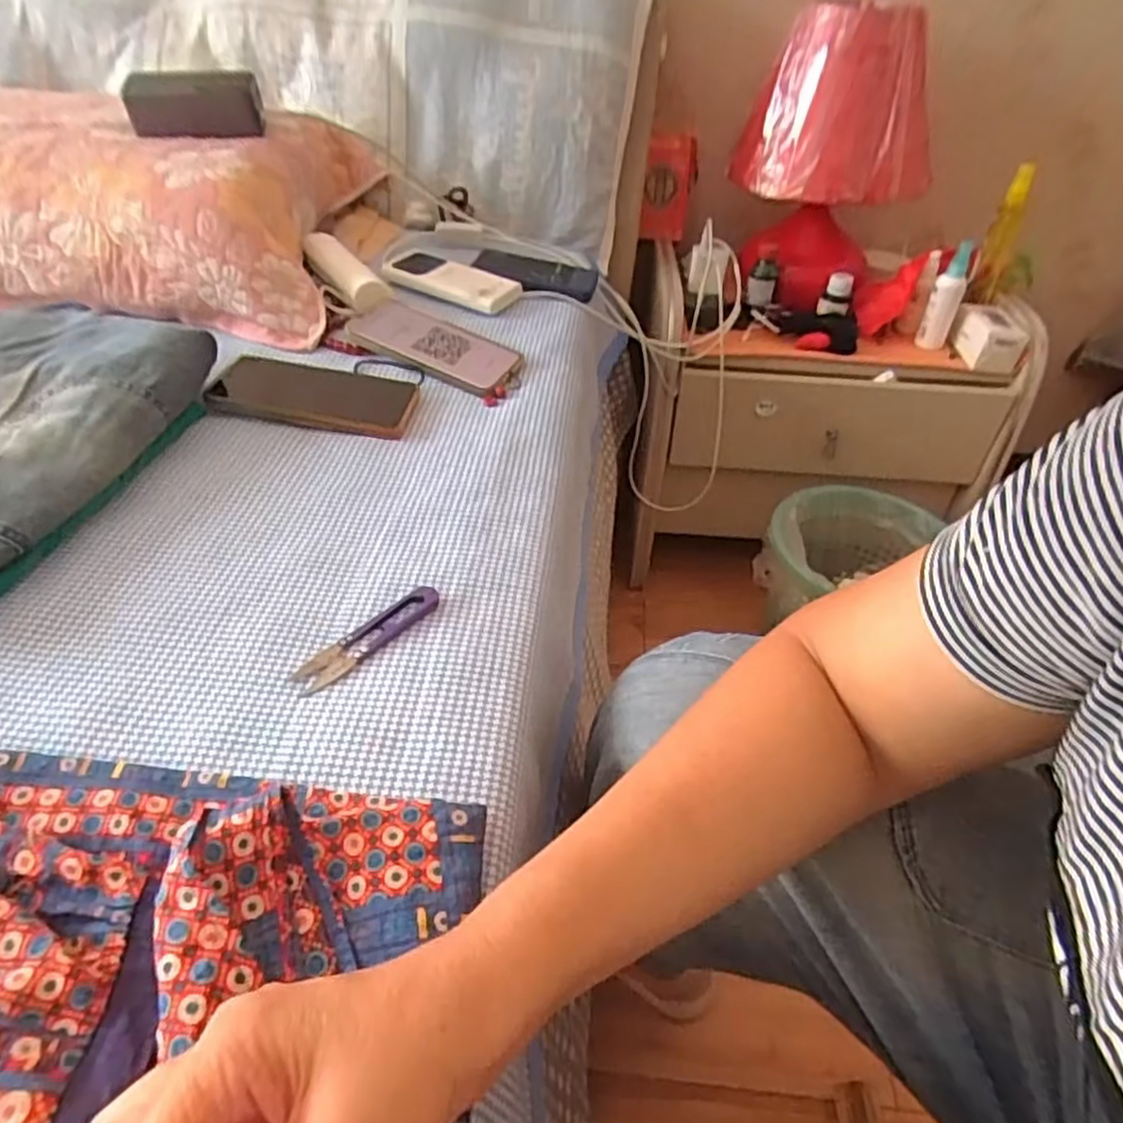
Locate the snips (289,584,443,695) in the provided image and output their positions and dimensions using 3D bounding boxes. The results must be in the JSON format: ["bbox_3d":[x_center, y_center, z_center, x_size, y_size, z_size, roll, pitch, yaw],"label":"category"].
[{"bbox_3d":[-0.118,0.046,0.436,0.023,0.011,0.099,32,49,28],"label":"snips"}]

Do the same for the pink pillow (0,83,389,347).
[{"bbox_3d":[-0.572,-0.400,0.772,0.674,0.129,0.345,3,42,-1],"label":"pink pillow"}]

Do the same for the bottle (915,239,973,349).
[{"bbox_3d":[0.514,-0.350,0.956,0.041,0.128,0.039,22,45,19],"label":"bottle"}]

